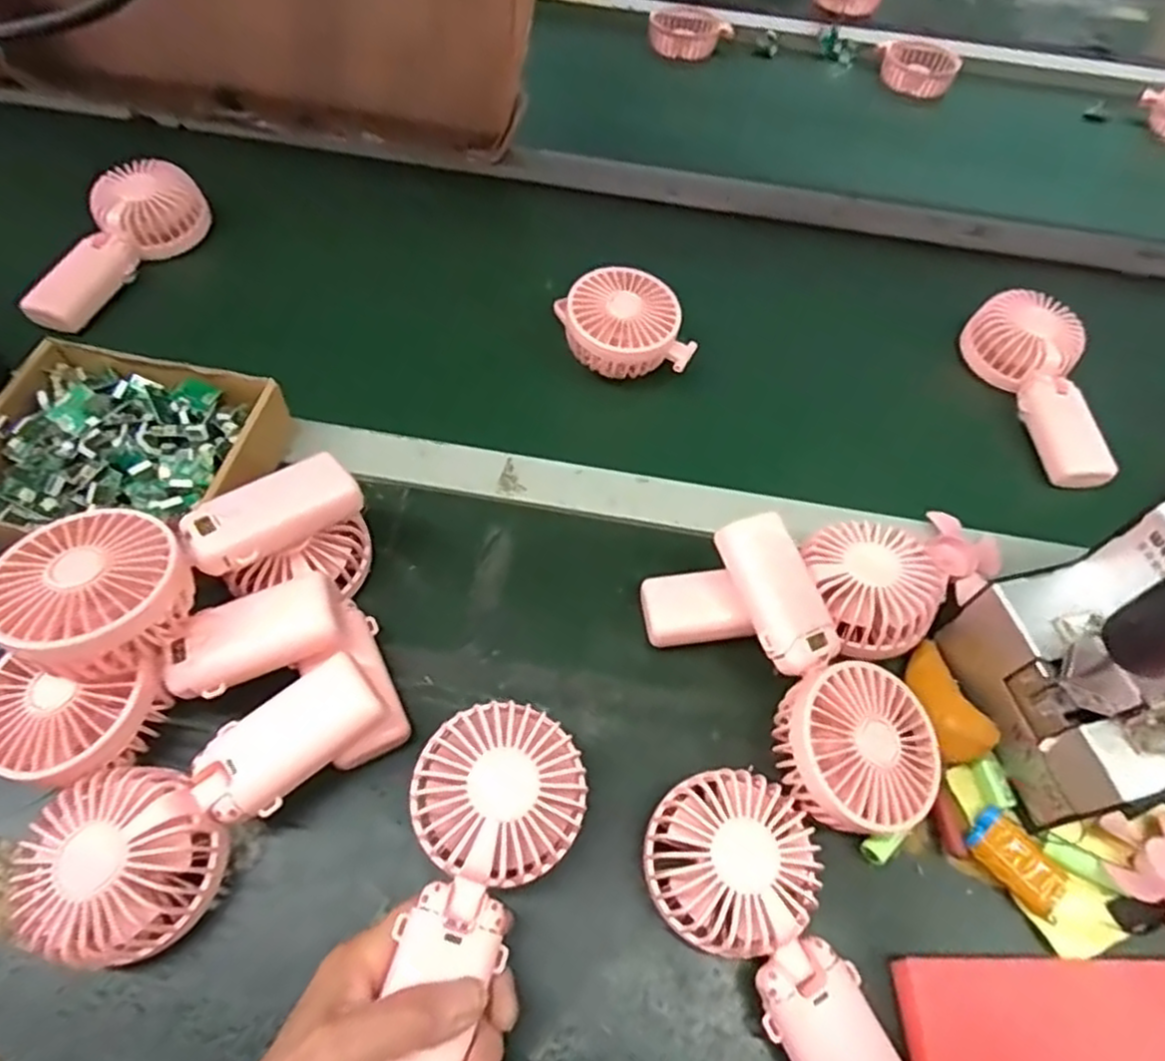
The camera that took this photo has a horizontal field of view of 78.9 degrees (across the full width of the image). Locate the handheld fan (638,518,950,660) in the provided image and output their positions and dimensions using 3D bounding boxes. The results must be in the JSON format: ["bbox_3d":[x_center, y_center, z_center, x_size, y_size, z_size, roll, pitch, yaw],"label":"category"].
[{"bbox_3d":[0.136,0.041,0.453,0.196,0.045,0.087,-2,58,-6],"label":"handheld fan"}]

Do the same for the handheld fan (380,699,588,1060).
[{"bbox_3d":[-0.054,0.171,0.335,0.078,0.034,0.174,14,65,8],"label":"handheld fan"}]

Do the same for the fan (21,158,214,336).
[{"bbox_3d":[-0.413,-0.246,0.623,0.069,0.065,0.175,26,73,15],"label":"fan"}]

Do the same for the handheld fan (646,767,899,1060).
[{"bbox_3d":[0.092,0.212,0.348,0.086,0.043,0.184,-13,59,-13],"label":"handheld fan"}]

